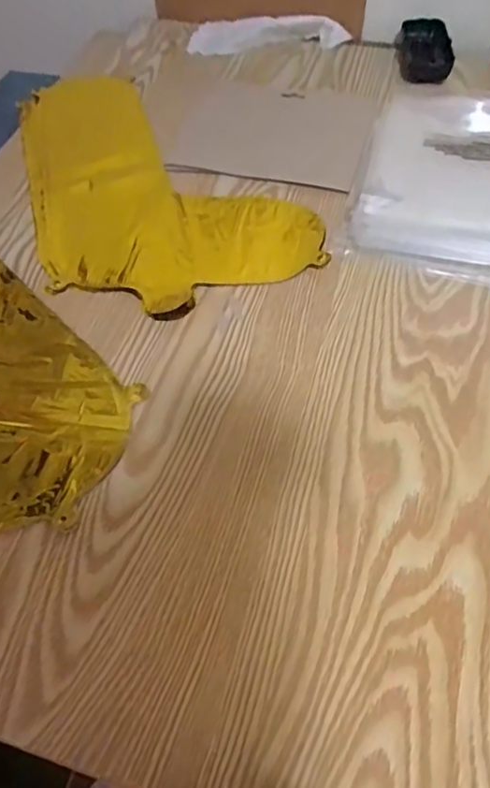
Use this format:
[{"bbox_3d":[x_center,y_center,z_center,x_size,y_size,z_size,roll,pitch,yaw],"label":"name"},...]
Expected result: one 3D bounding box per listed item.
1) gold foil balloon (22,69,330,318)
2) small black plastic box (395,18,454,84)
[{"bbox_3d":[-0.110,-0.240,0.566,0.238,0.010,0.426,-20,57,-9],"label":"gold foil balloon"},{"bbox_3d":[0.217,-0.420,0.645,0.054,0.029,0.102,1,56,4],"label":"small black plastic box"}]

